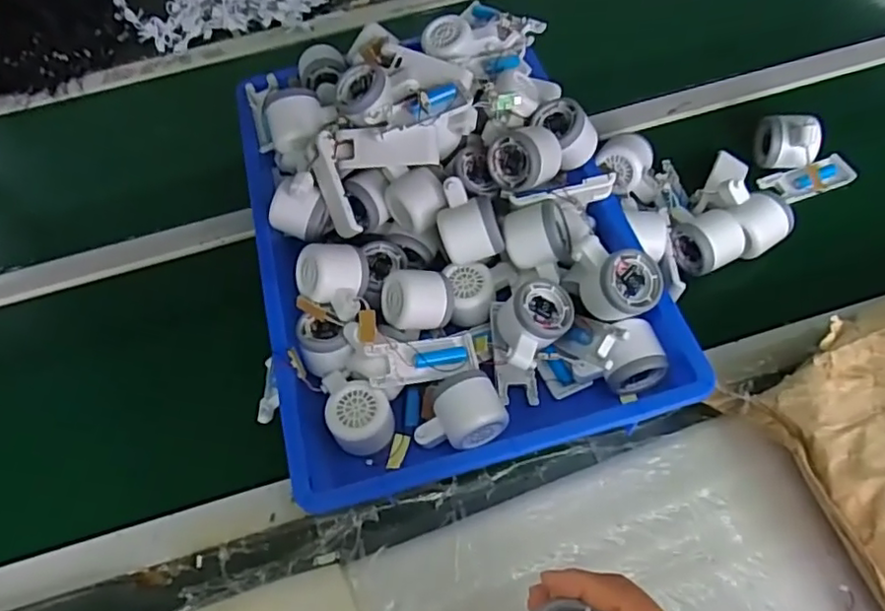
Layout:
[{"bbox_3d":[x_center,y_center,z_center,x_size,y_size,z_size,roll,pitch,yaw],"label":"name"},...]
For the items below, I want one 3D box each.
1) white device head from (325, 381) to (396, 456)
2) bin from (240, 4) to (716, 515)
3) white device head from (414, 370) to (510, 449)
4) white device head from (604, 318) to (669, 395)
[{"bbox_3d":[-0.074,0.106,0.558,0.055,0.047,0.058,-2,59,3],"label":"white device head"},{"bbox_3d":[-0.006,-0.101,0.622,0.370,0.144,0.524,-15,59,-4],"label":"bin"},{"bbox_3d":[0.015,0.102,0.549,0.081,0.048,0.063,-25,60,-10],"label":"white device head"},{"bbox_3d":[0.177,0.046,0.562,0.056,0.051,0.056,-9,59,-1],"label":"white device head"}]

